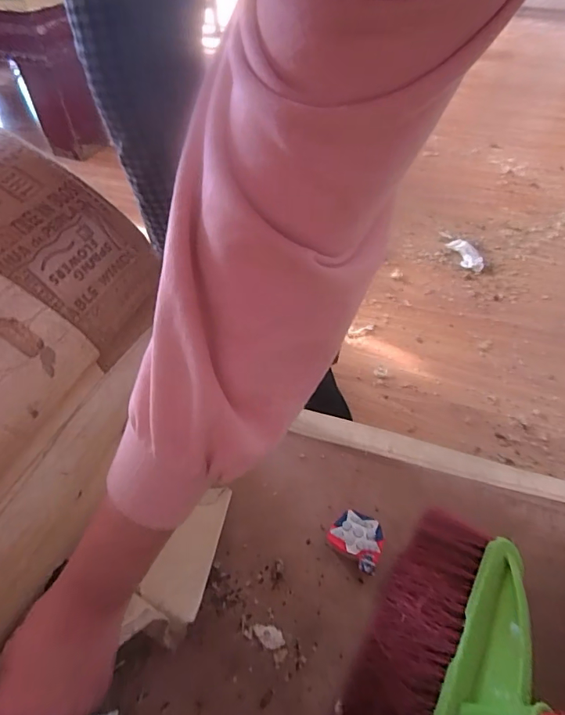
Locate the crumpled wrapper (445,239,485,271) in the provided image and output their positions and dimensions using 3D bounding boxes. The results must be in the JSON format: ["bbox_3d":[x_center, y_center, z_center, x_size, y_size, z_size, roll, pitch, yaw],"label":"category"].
[{"bbox_3d":[0.468,-0.265,1.124,0.048,0.026,0.123,-12,49,-9],"label":"crumpled wrapper"}]

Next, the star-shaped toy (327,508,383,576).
[{"bbox_3d":[0.088,0.210,0.507,0.062,0.024,0.051,34,57,28],"label":"star-shaped toy"}]

